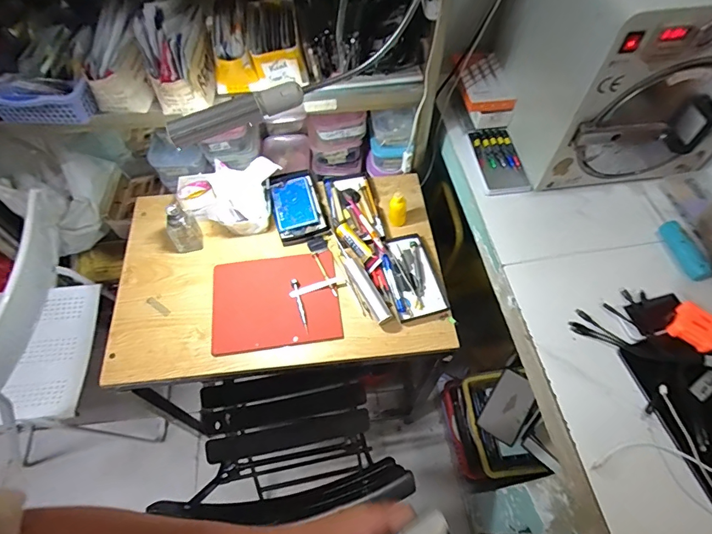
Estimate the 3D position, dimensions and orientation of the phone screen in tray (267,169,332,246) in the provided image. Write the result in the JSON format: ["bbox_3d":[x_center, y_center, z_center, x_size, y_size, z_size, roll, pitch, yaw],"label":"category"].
[{"bbox_3d":[-0.136,-0.146,0.980,0.120,0.034,0.194,-15,66,-13],"label":"phone screen in tray"}]

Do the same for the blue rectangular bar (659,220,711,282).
[{"bbox_3d":[0.612,-0.031,0.798,0.032,0.036,0.119,-13,59,-8],"label":"blue rectangular bar"}]

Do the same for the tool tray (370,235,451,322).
[{"bbox_3d":[0.104,0.019,0.896,0.126,0.031,0.191,-15,59,-8],"label":"tool tray"}]

